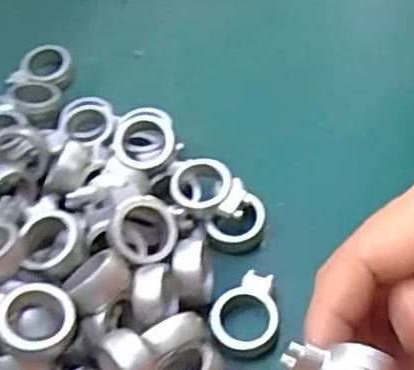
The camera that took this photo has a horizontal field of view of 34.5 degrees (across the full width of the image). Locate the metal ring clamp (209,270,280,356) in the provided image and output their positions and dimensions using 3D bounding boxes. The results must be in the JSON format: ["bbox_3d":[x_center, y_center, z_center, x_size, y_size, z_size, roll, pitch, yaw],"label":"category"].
[{"bbox_3d":[0.015,0.052,0.263,0.026,0.011,0.036,8,57,10],"label":"metal ring clamp"}]

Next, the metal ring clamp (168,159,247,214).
[{"bbox_3d":[0.001,0.002,0.287,0.031,0.013,0.025,3,56,6],"label":"metal ring clamp"}]

